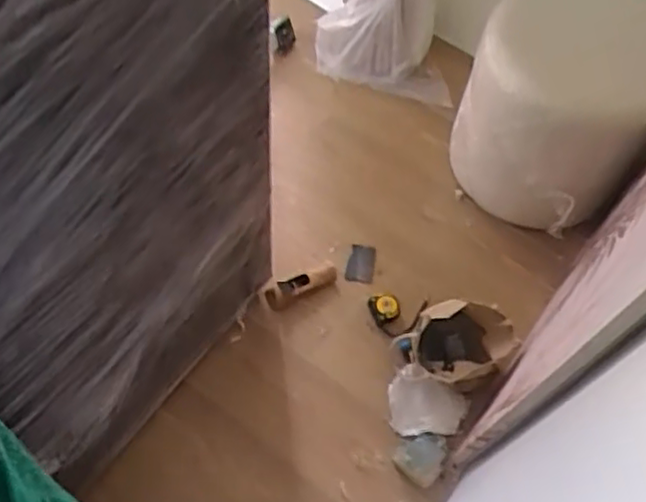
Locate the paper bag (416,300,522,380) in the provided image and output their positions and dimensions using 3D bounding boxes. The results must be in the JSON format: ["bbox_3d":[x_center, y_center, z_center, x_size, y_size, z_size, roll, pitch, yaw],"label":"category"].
[{"bbox_3d":[0.312,0.214,1.527,0.212,0.155,0.176,17,61,5],"label":"paper bag"}]

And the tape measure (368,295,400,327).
[{"bbox_3d":[0.150,0.139,1.635,0.069,0.032,0.072,-12,63,-10],"label":"tape measure"}]

